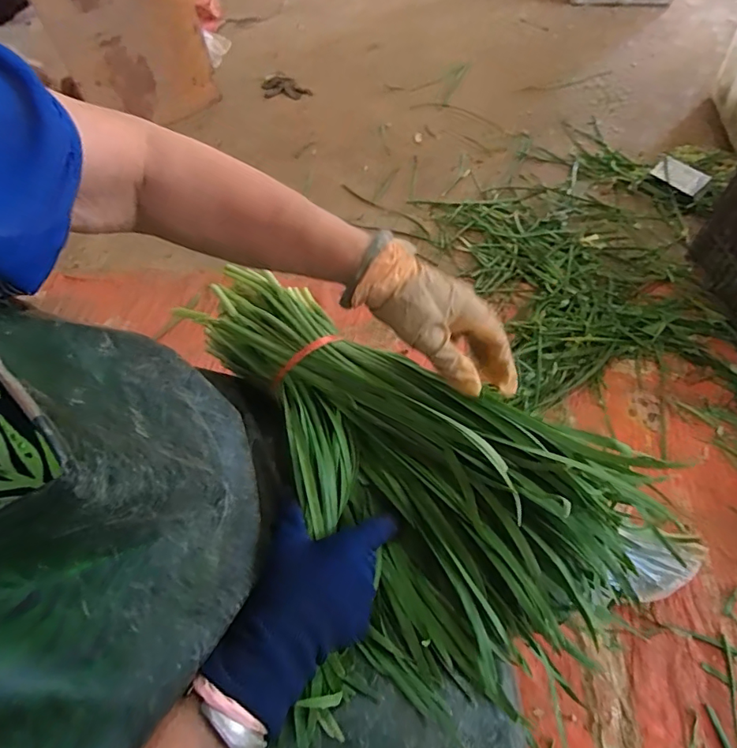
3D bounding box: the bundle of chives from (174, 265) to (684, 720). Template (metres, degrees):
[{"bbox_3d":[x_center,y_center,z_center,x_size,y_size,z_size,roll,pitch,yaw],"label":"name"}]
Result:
[{"bbox_3d":[0.001,0.077,0.423,0.404,0.096,0.229,30,62,21],"label":"bundle of chives"}]

